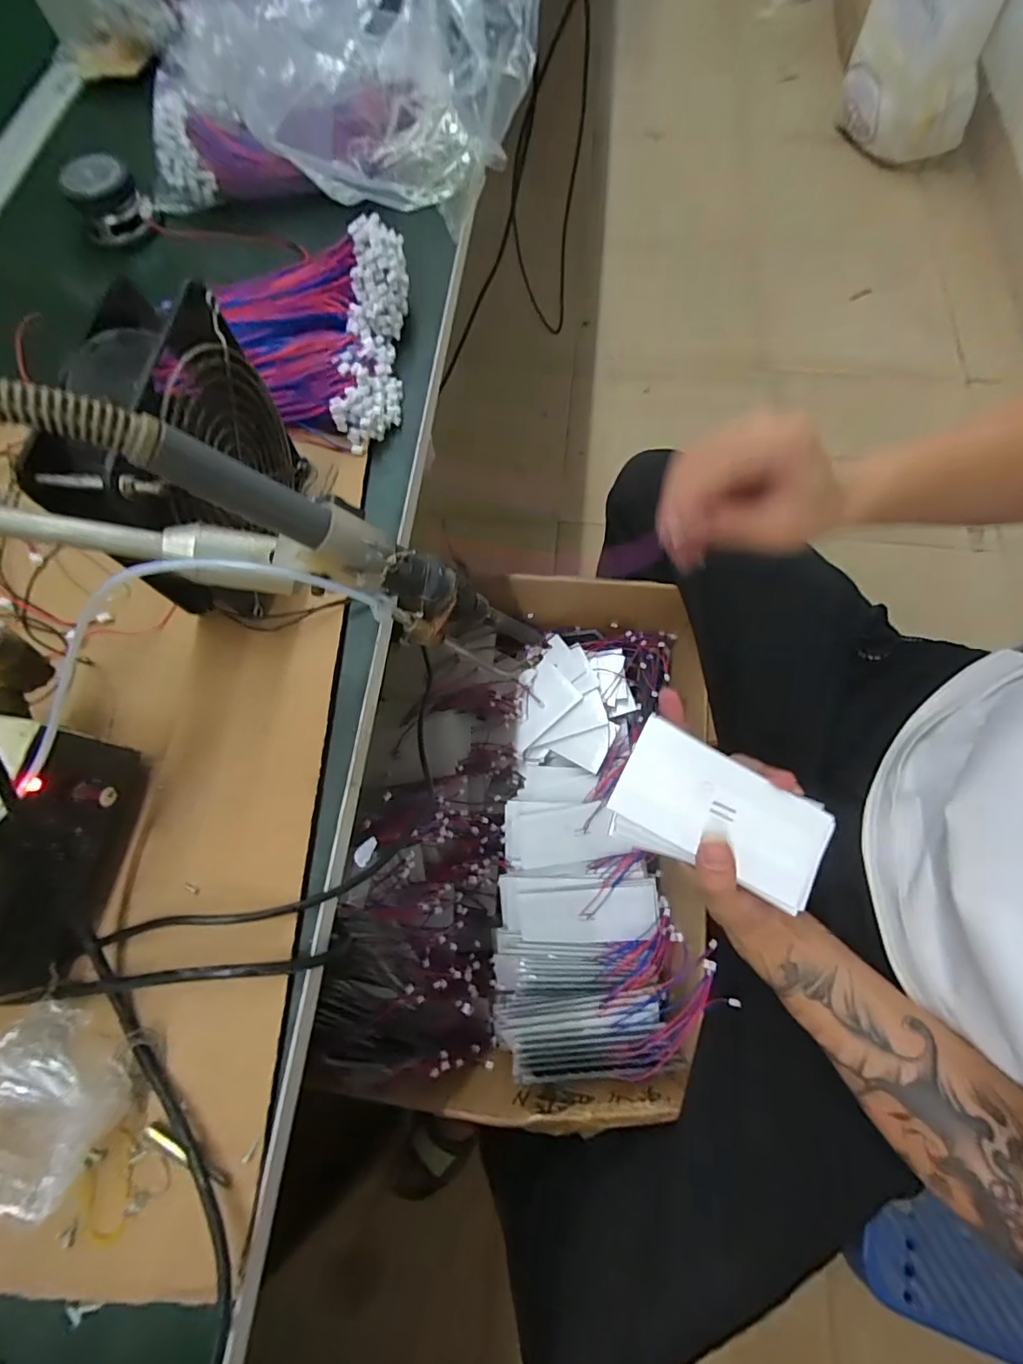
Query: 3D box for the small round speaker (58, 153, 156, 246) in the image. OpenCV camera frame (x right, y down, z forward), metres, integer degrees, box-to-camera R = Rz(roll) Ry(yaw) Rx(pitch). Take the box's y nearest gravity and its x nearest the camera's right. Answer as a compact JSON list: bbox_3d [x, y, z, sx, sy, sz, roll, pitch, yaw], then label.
[{"bbox_3d":[-0.318,-0.384,0.406,0.050,0.041,0.050,-1,72,2],"label":"small round speaker"}]

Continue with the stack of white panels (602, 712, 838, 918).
[{"bbox_3d":[0.135,0.086,0.331,0.141,0.026,0.074,24,74,-2],"label":"stack of white panels"}]

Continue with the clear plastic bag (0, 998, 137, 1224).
[{"bbox_3d":[-0.194,0.177,0.208,0.054,0.035,0.077,35,76,12],"label":"clear plastic bag"}]

